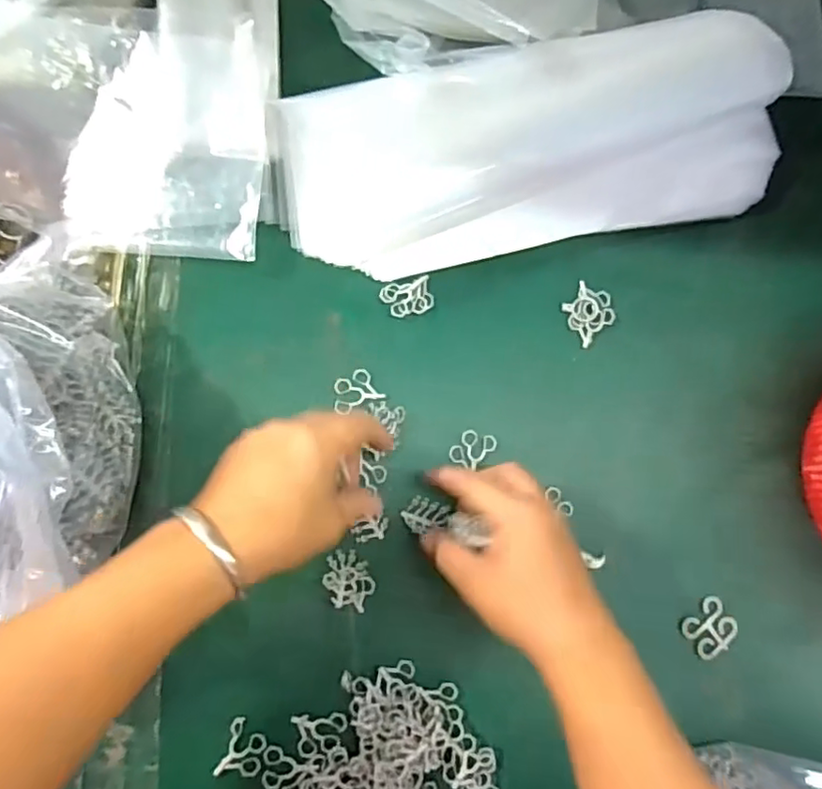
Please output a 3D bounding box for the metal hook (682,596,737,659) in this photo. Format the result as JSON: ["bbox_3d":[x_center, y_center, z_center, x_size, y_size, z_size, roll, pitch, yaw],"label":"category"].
[{"bbox_3d":[0.215,0.168,0.440,0.035,0.005,0.033,-37,90,-9],"label":"metal hook"}]

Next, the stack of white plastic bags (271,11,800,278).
[{"bbox_3d":[0.093,-0.172,0.431,0.368,0.052,0.125,-13,86,-8],"label":"stack of white plastic bags"}]

